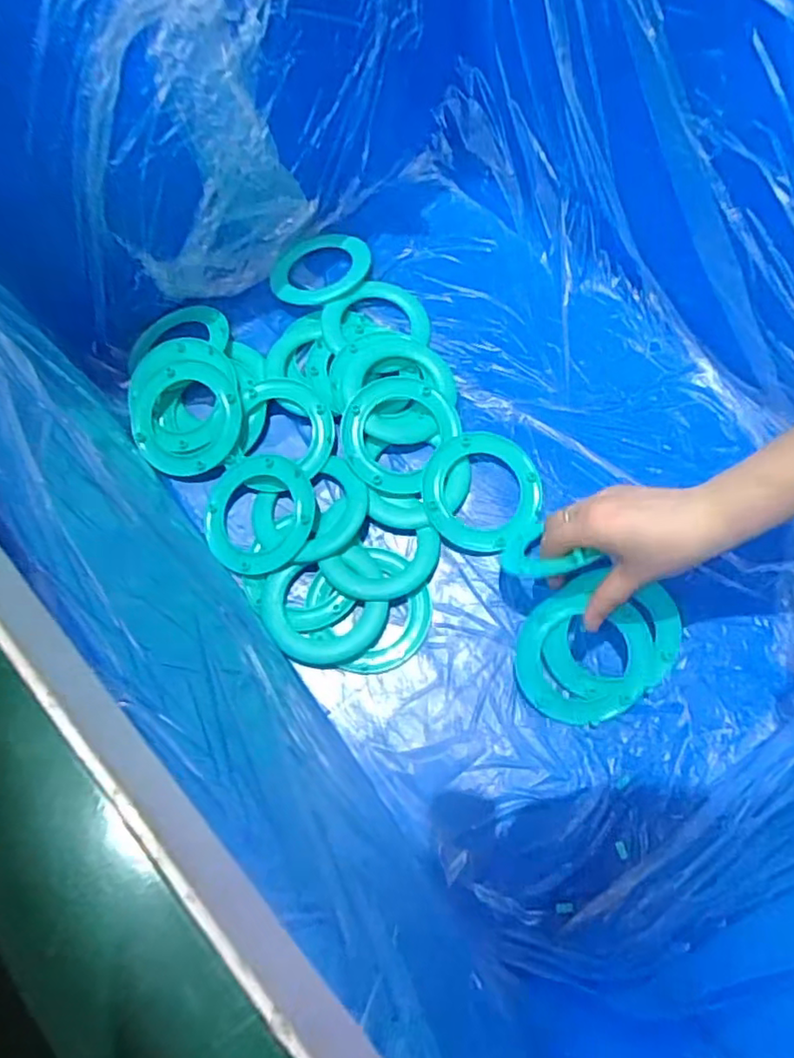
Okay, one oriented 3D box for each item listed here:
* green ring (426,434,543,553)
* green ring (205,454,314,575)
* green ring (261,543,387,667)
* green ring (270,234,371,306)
[{"bbox_3d":[0.076,-0.034,0.544,0.102,0.018,0.108,-1,71,2],"label":"green ring"},{"bbox_3d":[-0.121,-0.017,0.538,0.097,0.016,0.105,-1,71,2],"label":"green ring"},{"bbox_3d":[-0.059,0.068,0.519,0.102,0.014,0.090,-17,71,-4],"label":"green ring"},{"bbox_3d":[-0.078,-0.270,0.633,0.099,0.016,0.091,-1,71,2],"label":"green ring"}]

